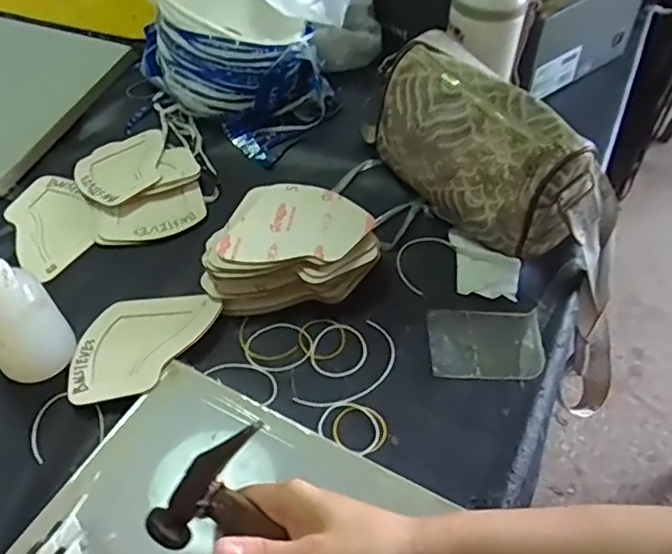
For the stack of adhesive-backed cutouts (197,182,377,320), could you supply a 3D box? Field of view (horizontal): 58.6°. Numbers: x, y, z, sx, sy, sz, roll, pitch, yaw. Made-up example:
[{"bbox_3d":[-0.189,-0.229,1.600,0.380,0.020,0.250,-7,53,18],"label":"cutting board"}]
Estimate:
[{"bbox_3d":[-0.045,-0.030,0.594,0.161,0.067,0.108,-5,49,-7],"label":"stack of adhesive-backed cutouts"}]

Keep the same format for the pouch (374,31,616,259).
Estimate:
[{"bbox_3d":[0.146,-0.121,0.620,0.098,0.150,0.241,-28,56,-24],"label":"pouch"}]

